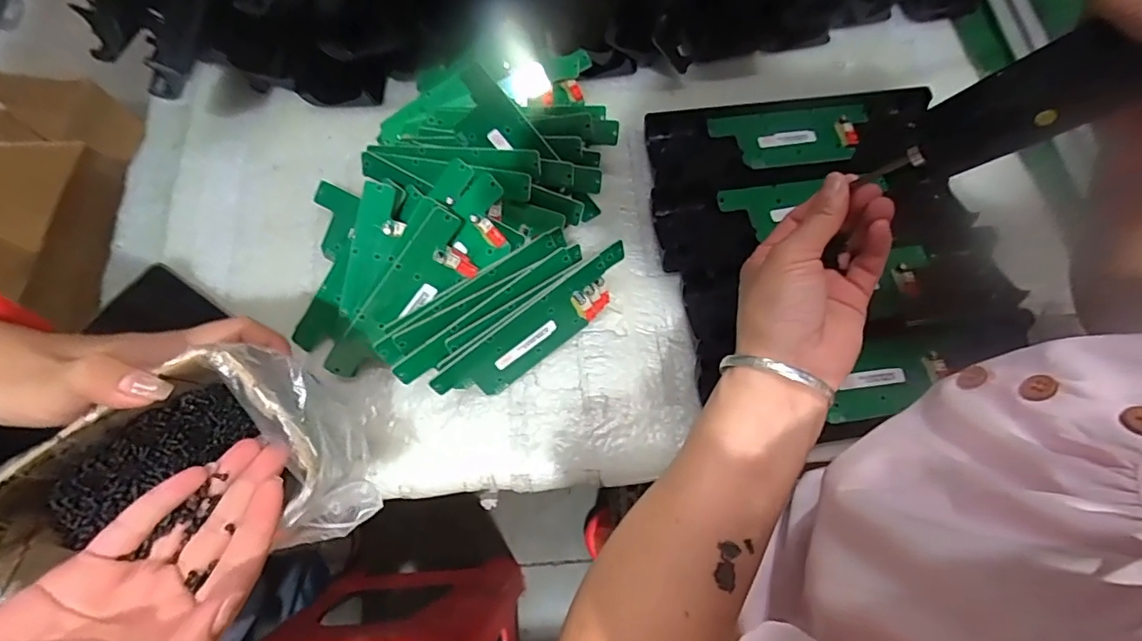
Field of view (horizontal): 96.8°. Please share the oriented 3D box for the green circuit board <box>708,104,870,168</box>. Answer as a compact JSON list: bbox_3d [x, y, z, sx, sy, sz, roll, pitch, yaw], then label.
[{"bbox_3d":[0.189,-0.155,0.428,0.133,0.010,0.051,-6,70,-3],"label":"green circuit board"}]

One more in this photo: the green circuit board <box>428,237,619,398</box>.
[{"bbox_3d":[-0.020,0.006,0.353,0.154,0.053,0.011,-38,49,-7],"label":"green circuit board"}]

